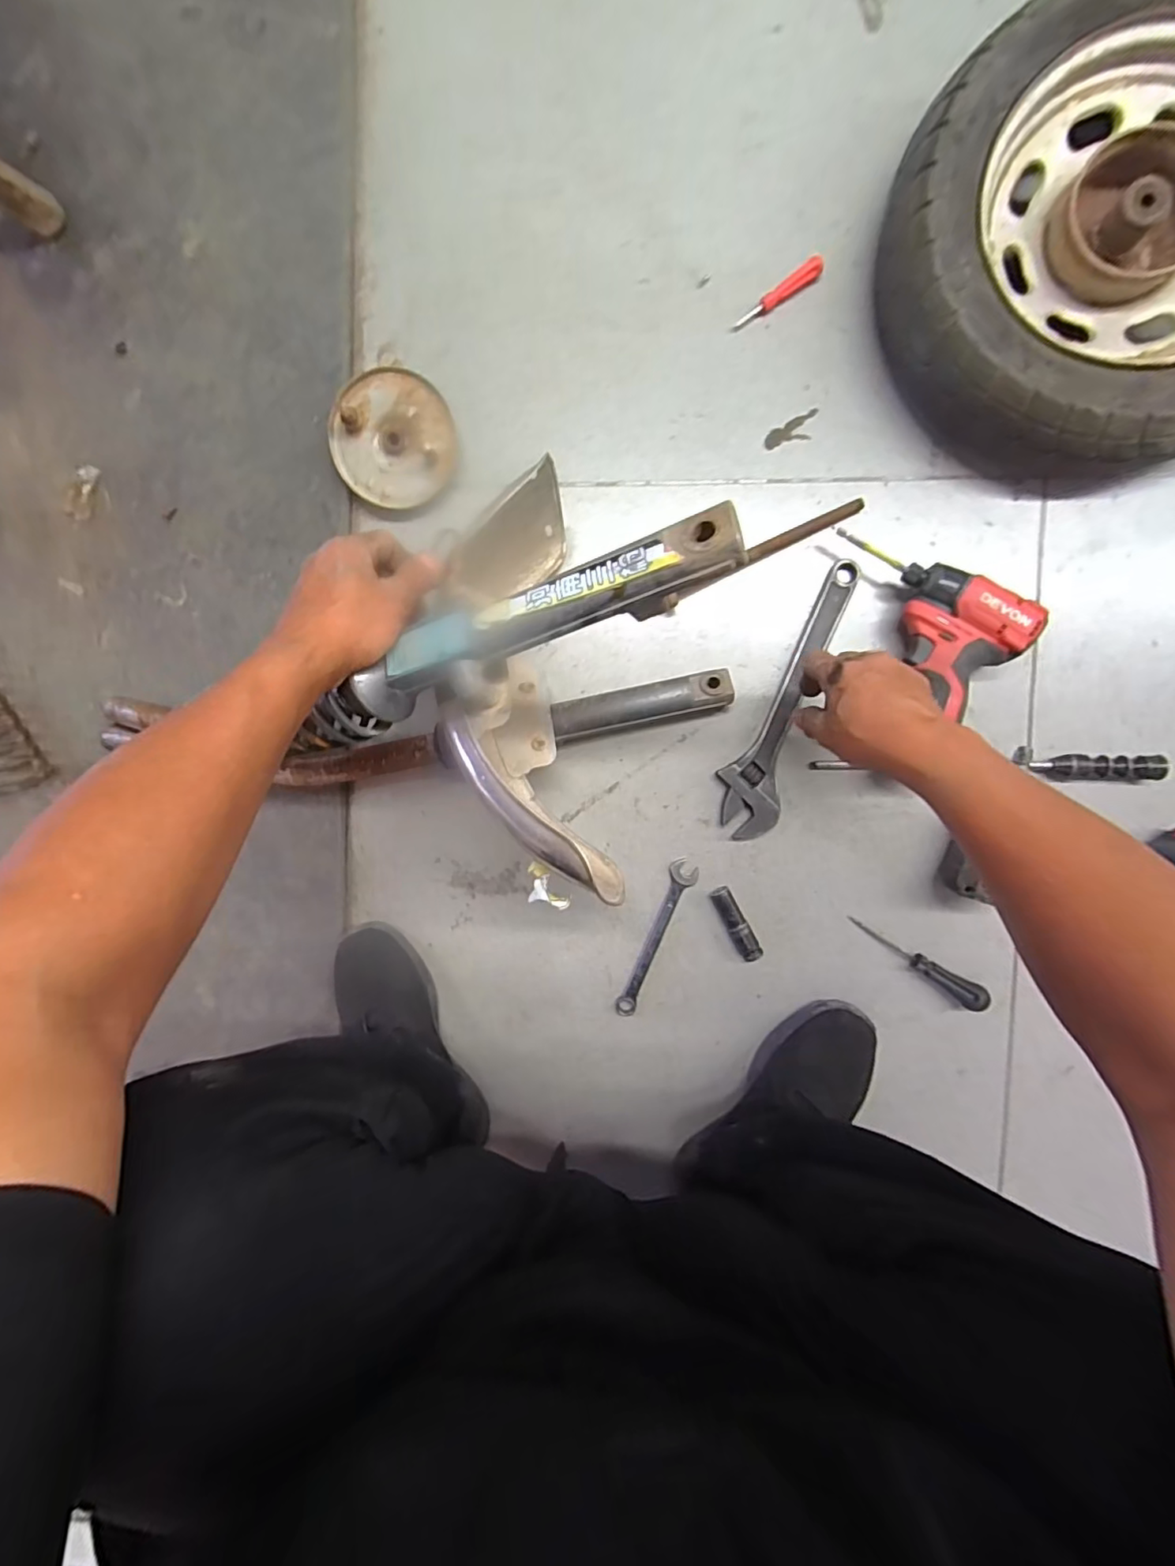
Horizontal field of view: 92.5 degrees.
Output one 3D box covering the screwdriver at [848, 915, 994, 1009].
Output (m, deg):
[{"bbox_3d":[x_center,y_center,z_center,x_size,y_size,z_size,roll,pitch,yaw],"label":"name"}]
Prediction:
[{"bbox_3d":[0.336,0.182,0.569,0.149,0.017,0.026,32,94,3],"label":"screwdriver"}]

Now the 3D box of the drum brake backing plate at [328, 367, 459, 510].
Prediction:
[{"bbox_3d":[-0.201,-0.354,0.579,0.125,0.035,0.125,0,102,-1],"label":"drum brake backing plate"}]

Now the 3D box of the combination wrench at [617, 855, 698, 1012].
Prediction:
[{"bbox_3d":[0.070,0.164,0.594,0.029,0.008,0.176,25,93,3],"label":"combination wrench"}]

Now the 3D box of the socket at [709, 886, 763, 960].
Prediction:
[{"bbox_3d":[0.154,0.146,0.585,0.022,0.019,0.080,-27,90,5],"label":"socket"}]

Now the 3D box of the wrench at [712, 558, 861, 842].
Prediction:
[{"bbox_3d":[0.207,-0.085,0.576,0.063,0.014,0.292,22,91,3],"label":"wrench"}]

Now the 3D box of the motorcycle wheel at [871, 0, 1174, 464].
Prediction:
[{"bbox_3d":[0.463,-0.475,0.493,0.362,0.084,0.368,0,92,4],"label":"motorcycle wheel"}]

